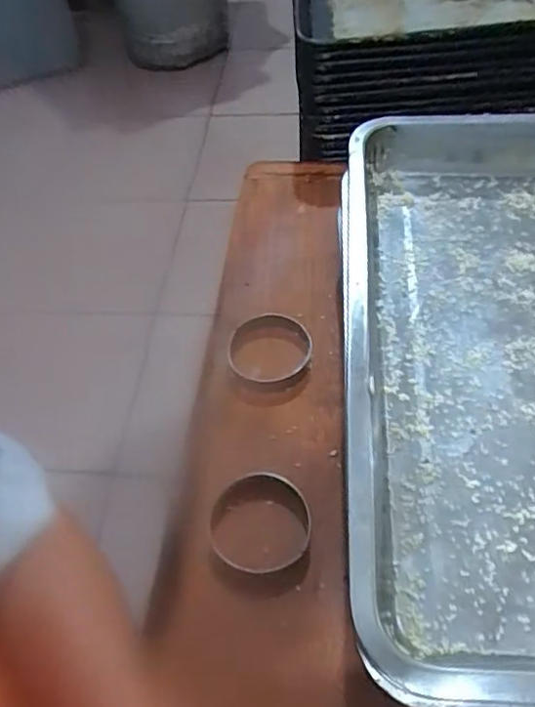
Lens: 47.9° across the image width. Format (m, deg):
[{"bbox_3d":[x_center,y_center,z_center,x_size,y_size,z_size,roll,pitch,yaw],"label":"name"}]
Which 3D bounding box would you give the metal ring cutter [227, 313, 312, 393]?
[{"bbox_3d":[0.002,-0.003,0.482,0.066,0.012,0.070,-3,53,4],"label":"metal ring cutter"}]

